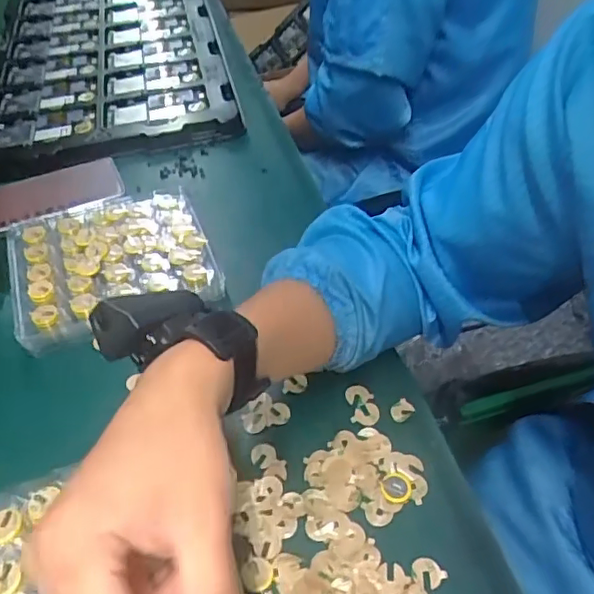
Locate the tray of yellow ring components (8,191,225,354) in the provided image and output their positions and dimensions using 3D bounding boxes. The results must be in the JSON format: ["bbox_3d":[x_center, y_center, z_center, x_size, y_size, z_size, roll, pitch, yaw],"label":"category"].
[{"bbox_3d":[-0.170,-0.041,0.505,0.165,0.023,0.146,-20,48,-11],"label":"tray of yellow ring components"}]

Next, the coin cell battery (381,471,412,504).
[{"bbox_3d":[0.066,0.127,0.375,0.021,0.004,0.019,-14,47,-6],"label":"coin cell battery"}]

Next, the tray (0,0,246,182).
[{"bbox_3d":[-0.283,-0.356,0.812,0.323,0.025,0.532,-15,48,-7],"label":"tray"}]

